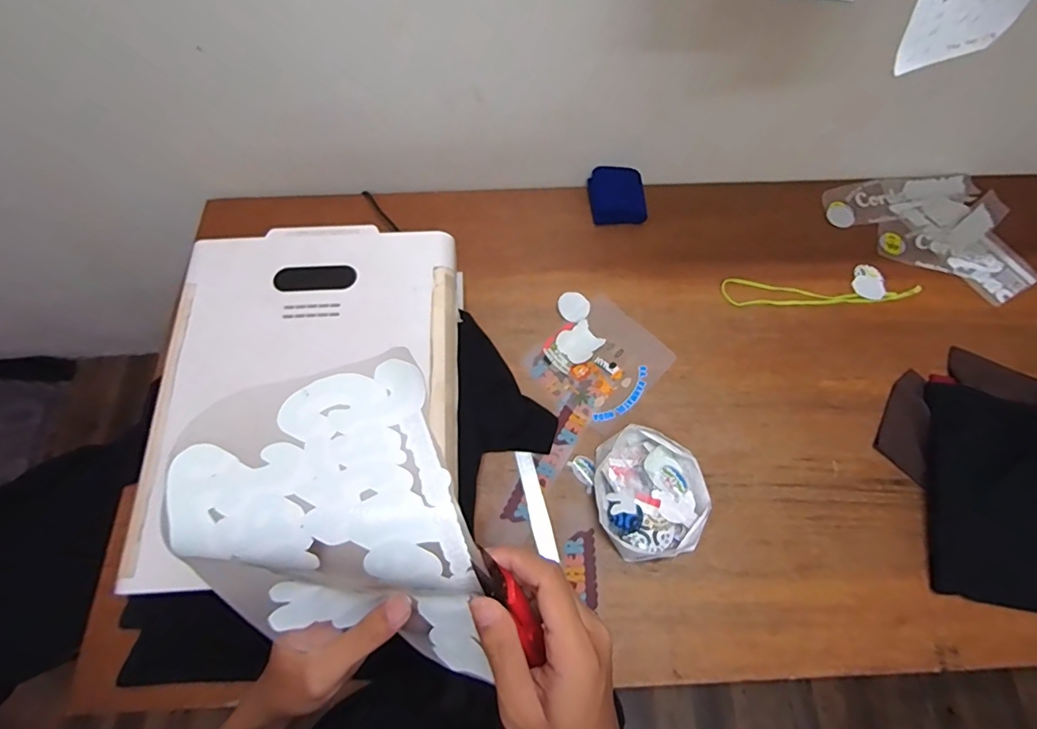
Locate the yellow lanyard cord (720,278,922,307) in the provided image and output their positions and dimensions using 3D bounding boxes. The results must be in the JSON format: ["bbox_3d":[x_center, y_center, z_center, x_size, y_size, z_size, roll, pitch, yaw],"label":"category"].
[{"bbox_3d":[0.577,-0.131,0.932,0.375,0.006,0.055,2,72,1],"label":"yellow lanyard cord"}]

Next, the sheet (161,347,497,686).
[{"bbox_3d":[-0.103,0.099,0.295,0.137,0.097,0.187,-18,68,-7],"label":"sheet"}]

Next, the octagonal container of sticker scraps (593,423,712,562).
[{"bbox_3d":[0.205,0.200,0.767,0.164,0.041,0.190,2,67,1],"label":"octagonal container of sticker scraps"}]

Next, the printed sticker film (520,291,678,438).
[{"bbox_3d":[0.137,-0.016,0.880,0.220,0.011,0.210,41,73,16],"label":"printed sticker film"}]

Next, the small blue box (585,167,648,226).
[{"bbox_3d":[0.201,-0.345,1.002,0.114,0.045,0.118,1,67,1],"label":"small blue box"}]

